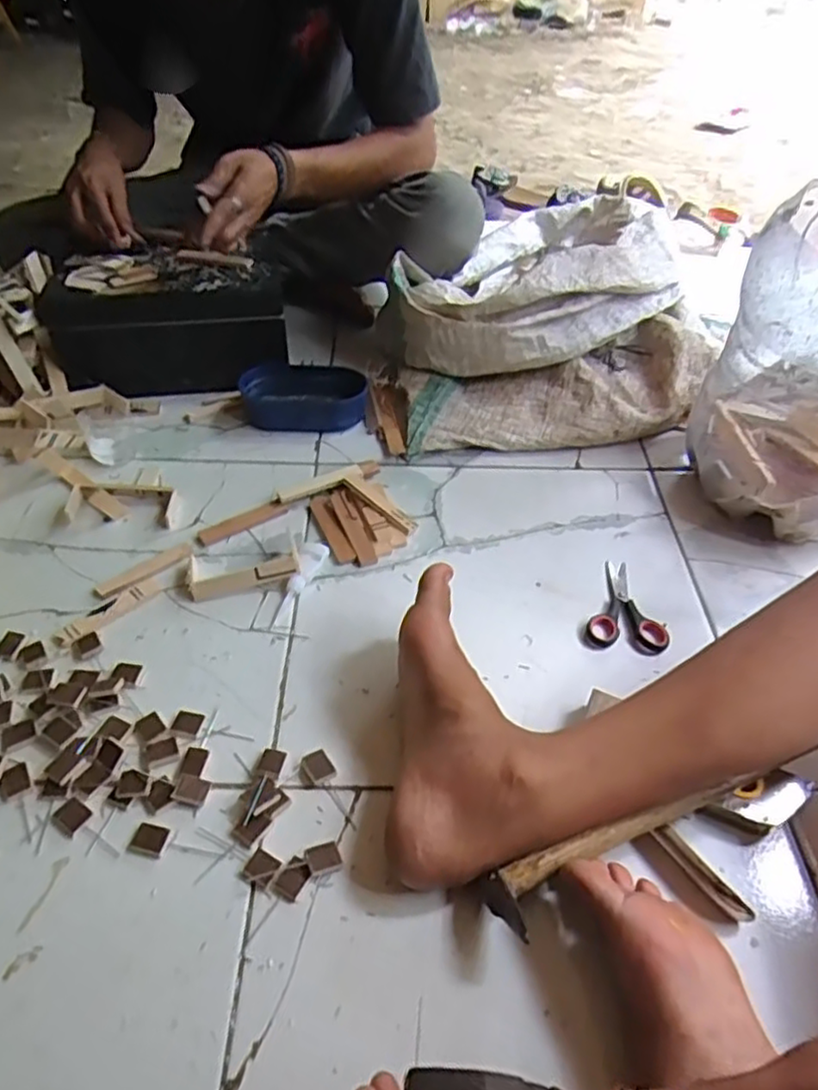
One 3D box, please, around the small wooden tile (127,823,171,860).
[{"bbox_3d":[-0.188,0.212,0.496,0.024,0.007,0.022,9,45,6],"label":"small wooden tile"}]

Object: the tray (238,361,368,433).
[{"bbox_3d":[-0.134,-0.184,0.869,0.157,0.049,0.079,2,45,-1],"label":"tray"}]

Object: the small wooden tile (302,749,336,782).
[{"bbox_3d":[-0.071,0.173,0.543,0.019,0.004,0.022,-24,51,-24],"label":"small wooden tile"}]

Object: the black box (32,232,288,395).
[{"bbox_3d":[-0.298,-0.288,0.893,0.282,0.145,0.154,0,45,-4],"label":"black box"}]

